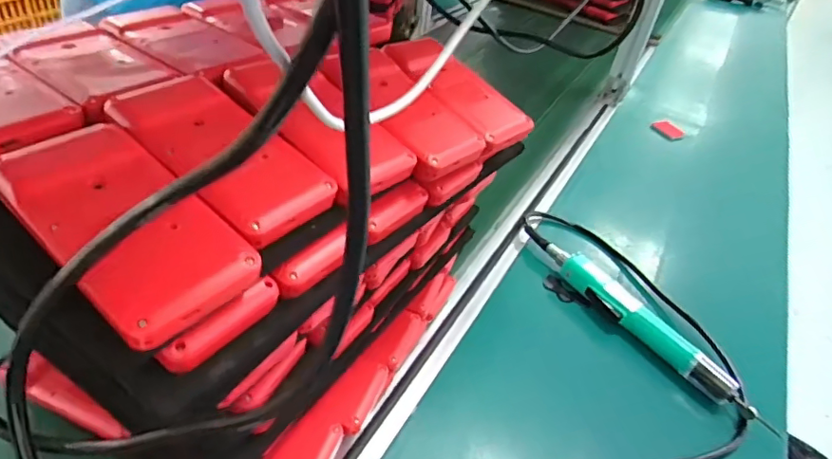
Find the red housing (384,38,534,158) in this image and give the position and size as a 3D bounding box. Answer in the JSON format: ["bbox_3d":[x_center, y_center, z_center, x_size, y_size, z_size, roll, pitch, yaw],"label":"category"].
[{"bbox_3d":[0.031,-0.106,0.401,0.118,0.013,0.056,44,49,12],"label":"red housing"}]

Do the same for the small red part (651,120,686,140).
[{"bbox_3d":[0.460,-0.183,0.975,0.060,0.025,0.017,24,41,1],"label":"small red part"}]

